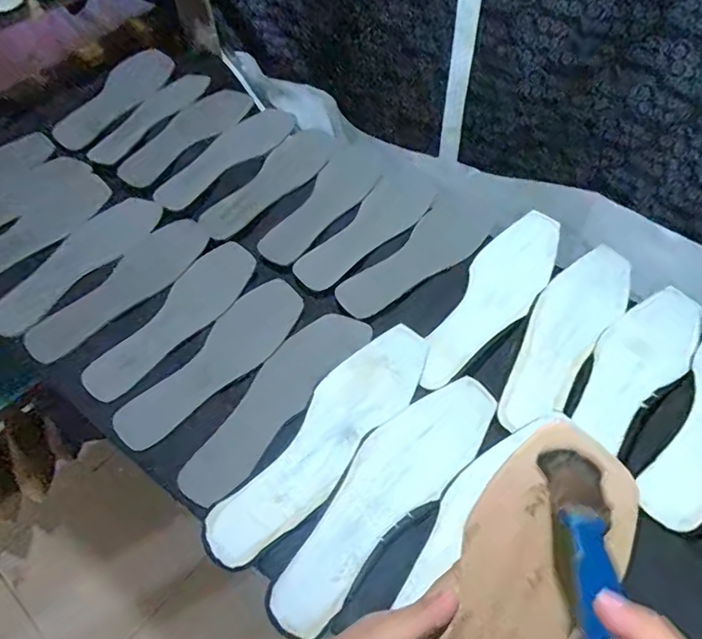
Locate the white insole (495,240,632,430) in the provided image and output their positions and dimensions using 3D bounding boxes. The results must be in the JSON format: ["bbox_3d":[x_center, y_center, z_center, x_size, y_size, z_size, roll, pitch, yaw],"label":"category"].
[{"bbox_3d":[0.236,0.010,0.583,0.077,0.011,0.272,32,64,24],"label":"white insole"}]

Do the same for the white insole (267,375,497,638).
[{"bbox_3d":[0.034,0.149,0.479,0.273,0.007,0.079,-39,61,-24],"label":"white insole"}]

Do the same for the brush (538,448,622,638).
[{"bbox_3d":[0.102,0.104,0.222,0.027,0.009,0.158,12,22,10],"label":"brush"}]

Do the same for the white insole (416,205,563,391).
[{"bbox_3d":[0.165,-0.030,0.605,0.079,0.011,0.288,33,64,18],"label":"white insole"}]

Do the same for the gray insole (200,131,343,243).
[{"bbox_3d":[-0.103,-0.201,0.746,0.079,0.007,0.251,26,58,19],"label":"gray insole"}]

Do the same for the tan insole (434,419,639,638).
[{"bbox_3d":[0.078,0.169,0.292,0.072,0.013,0.230,32,89,23],"label":"tan insole"}]

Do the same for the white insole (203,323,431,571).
[{"bbox_3d":[-0.022,0.109,0.508,0.074,0.006,0.279,39,67,16],"label":"white insole"}]

